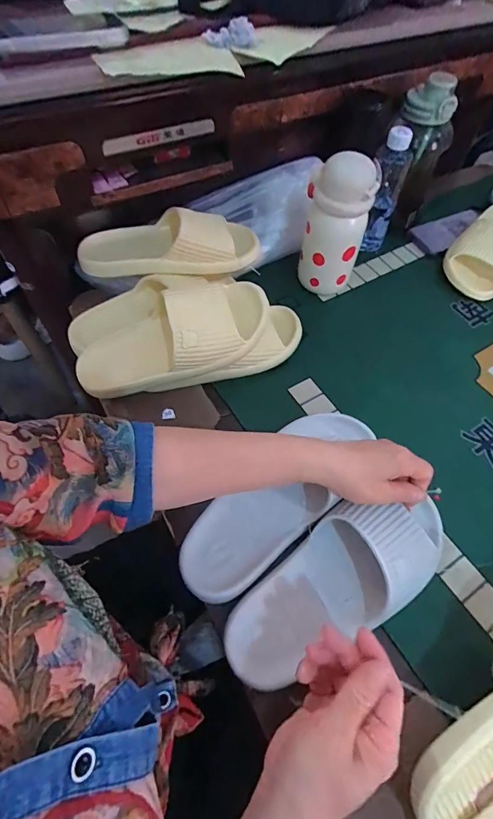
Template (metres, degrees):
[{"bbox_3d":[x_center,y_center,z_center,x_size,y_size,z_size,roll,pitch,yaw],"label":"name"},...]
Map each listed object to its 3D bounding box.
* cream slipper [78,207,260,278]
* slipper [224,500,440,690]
[{"bbox_3d":[-0.111,-0.238,0.537,0.249,0.068,0.101,-11,61,-10],"label":"cream slipper"},{"bbox_3d":[0.091,0.161,0.367,0.245,0.059,0.095,-30,64,-9],"label":"slipper"}]

